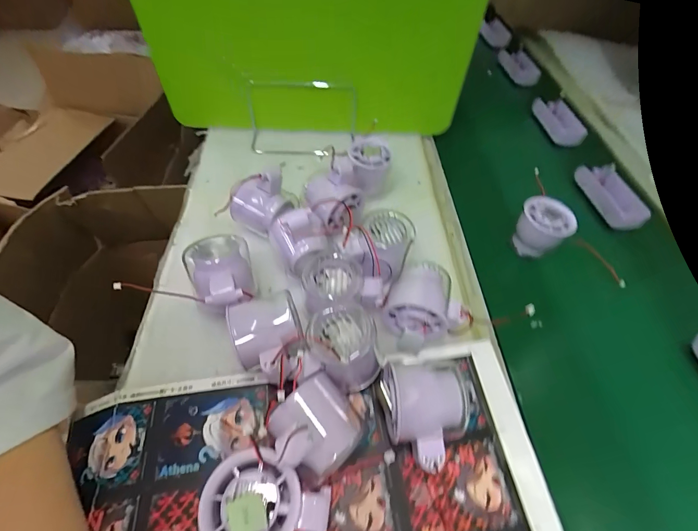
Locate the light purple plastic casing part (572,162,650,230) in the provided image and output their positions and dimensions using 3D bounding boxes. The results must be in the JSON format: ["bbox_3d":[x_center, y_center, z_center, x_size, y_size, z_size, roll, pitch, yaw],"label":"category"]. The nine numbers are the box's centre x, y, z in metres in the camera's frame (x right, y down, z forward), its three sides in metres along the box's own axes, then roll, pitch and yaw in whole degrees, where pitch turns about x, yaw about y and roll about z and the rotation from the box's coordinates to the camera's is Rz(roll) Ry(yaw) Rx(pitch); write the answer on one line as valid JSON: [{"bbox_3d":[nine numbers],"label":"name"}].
[{"bbox_3d":[0.371,-0.102,0.495,0.042,0.033,0.111,-6,55,-9],"label":"light purple plastic casing part"}]

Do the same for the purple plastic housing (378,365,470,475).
[{"bbox_3d":[0.056,0.121,0.273,0.064,0.050,0.067,4,52,-1],"label":"purple plastic housing"}]

